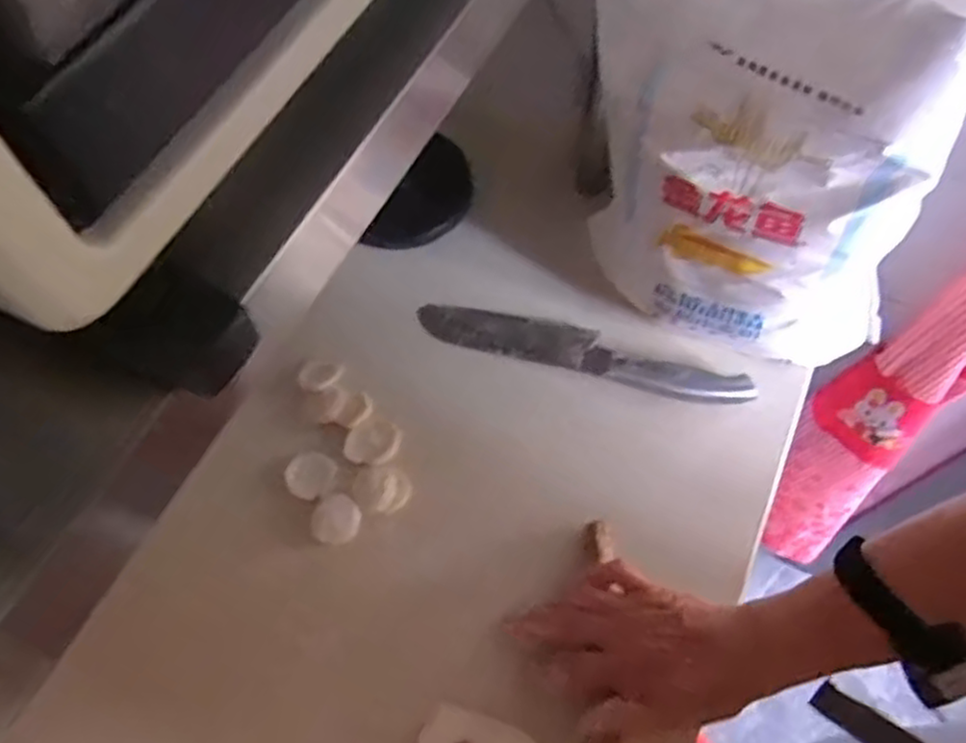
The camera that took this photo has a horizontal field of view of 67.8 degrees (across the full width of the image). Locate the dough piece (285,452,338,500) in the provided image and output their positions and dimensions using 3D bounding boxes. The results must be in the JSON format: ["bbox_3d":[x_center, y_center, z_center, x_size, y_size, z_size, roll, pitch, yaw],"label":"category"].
[{"bbox_3d":[-0.142,0.086,0.592,0.041,0.018,0.037,25,65,11],"label":"dough piece"}]

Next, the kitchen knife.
[{"bbox_3d":[0.089,-0.022,0.641,0.294,0.013,0.051,13,64,5],"label":"kitchen knife"}]

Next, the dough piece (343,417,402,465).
[{"bbox_3d":[-0.091,0.058,0.596,0.041,0.012,0.040,1,63,-1],"label":"dough piece"}]

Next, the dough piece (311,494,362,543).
[{"bbox_3d":[-0.117,0.120,0.575,0.037,0.025,0.036,1,63,-1],"label":"dough piece"}]

